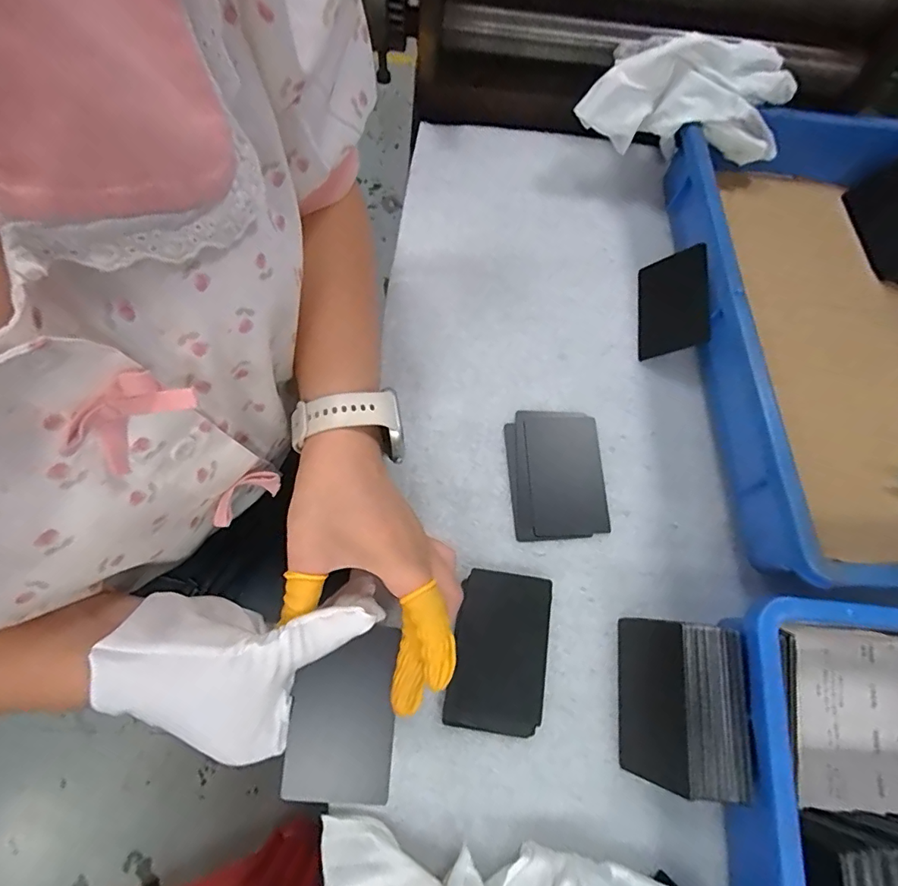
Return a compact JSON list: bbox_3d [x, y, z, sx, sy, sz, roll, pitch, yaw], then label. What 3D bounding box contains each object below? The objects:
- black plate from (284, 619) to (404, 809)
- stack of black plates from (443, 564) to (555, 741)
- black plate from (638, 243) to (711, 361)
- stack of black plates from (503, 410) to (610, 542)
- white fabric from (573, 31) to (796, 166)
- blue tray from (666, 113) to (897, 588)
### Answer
[{"bbox_3d":[-0.056,0.144,0.265,0.053,0.004,0.081,3,59,-4],"label":"black plate"},{"bbox_3d":[0.032,0.129,0.307,0.056,0.014,0.091,9,71,1],"label":"stack of black plates"},{"bbox_3d":[0.174,-0.109,0.385,0.051,0.010,0.083,-5,73,34],"label":"black plate"},{"bbox_3d":[0.076,0.021,0.348,0.067,0.004,0.091,-3,71,-3],"label":"stack of black plates"},{"bbox_3d":[0.193,-0.278,0.394,0.159,0.058,0.078,20,74,4],"label":"white fabric"},{"bbox_3d":[0.312,-0.083,0.365,0.252,0.081,0.365,-1,71,-3],"label":"blue tray"}]

